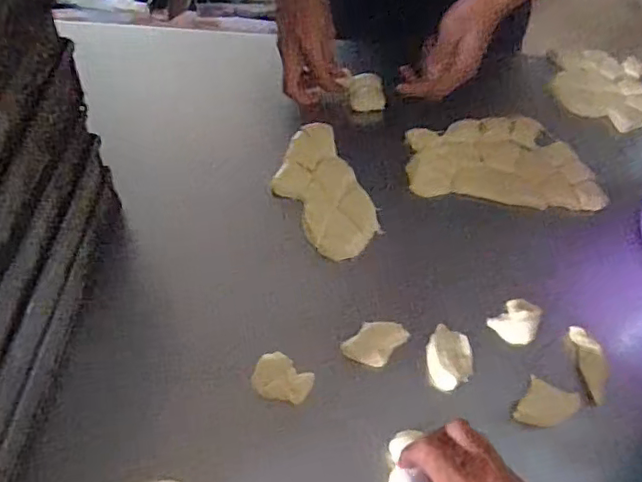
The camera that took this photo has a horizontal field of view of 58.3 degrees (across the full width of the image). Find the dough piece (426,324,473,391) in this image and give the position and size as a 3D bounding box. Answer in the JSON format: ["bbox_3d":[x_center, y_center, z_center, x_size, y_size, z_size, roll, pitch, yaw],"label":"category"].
[{"bbox_3d":[0.123,0.109,0.550,0.040,0.014,0.065,2,57,-2],"label":"dough piece"}]

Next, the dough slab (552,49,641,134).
[{"bbox_3d":[0.387,-0.209,0.771,0.125,0.026,0.138,-38,67,-24],"label":"dough slab"}]

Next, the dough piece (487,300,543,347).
[{"bbox_3d":[0.197,0.079,0.573,0.038,0.029,0.041,-34,65,-22],"label":"dough piece"}]

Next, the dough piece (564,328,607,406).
[{"bbox_3d":[0.257,0.117,0.552,0.021,0.024,0.075,-4,58,-6],"label":"dough piece"}]

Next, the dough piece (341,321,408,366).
[{"bbox_3d":[0.053,0.096,0.552,0.040,0.010,0.056,40,63,20],"label":"dough piece"}]

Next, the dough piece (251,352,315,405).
[{"bbox_3d":[-0.037,0.127,0.527,0.053,0.021,0.041,27,60,13],"label":"dough piece"}]

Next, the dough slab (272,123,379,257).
[{"bbox_3d":[0.000,-0.059,0.655,0.089,0.010,0.182,-18,60,-14],"label":"dough slab"}]

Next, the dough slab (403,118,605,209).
[{"bbox_3d":[0.217,-0.099,0.692,0.221,0.014,0.128,7,57,1],"label":"dough slab"}]

